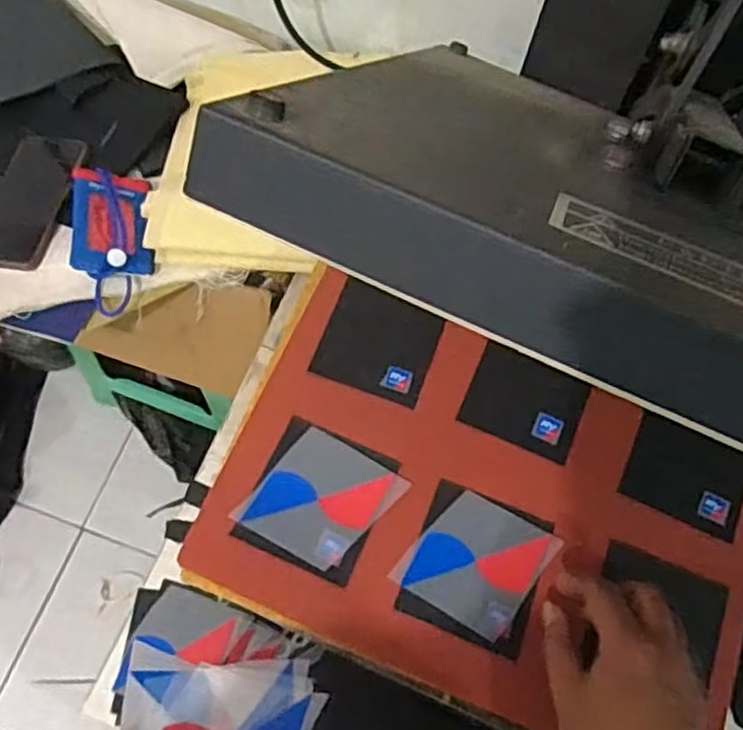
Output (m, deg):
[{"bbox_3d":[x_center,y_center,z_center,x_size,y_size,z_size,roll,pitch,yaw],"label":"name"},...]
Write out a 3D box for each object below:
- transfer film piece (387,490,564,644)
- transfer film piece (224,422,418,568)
[{"bbox_3d":[0.076,0.141,0.521,0.082,0.004,0.090,36,70,13],"label":"transfer film piece"},{"bbox_3d":[-0.036,0.098,0.530,0.082,0.004,0.096,38,71,11],"label":"transfer film piece"}]

